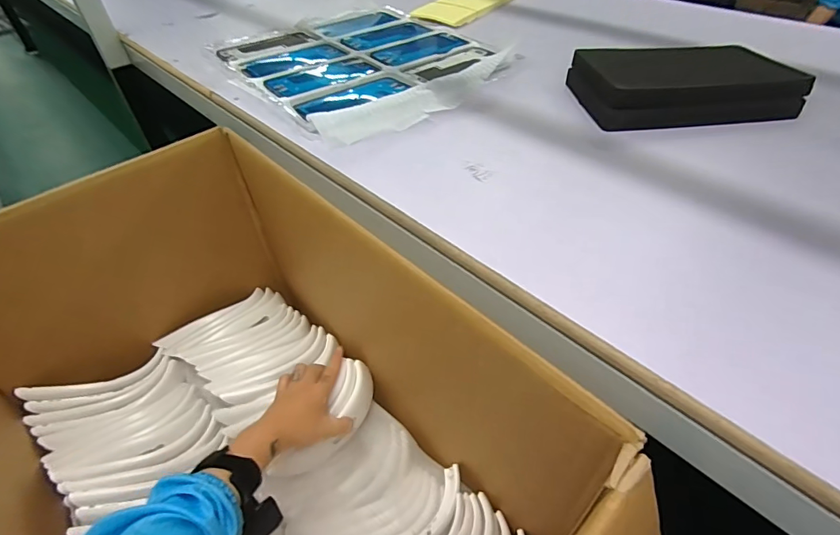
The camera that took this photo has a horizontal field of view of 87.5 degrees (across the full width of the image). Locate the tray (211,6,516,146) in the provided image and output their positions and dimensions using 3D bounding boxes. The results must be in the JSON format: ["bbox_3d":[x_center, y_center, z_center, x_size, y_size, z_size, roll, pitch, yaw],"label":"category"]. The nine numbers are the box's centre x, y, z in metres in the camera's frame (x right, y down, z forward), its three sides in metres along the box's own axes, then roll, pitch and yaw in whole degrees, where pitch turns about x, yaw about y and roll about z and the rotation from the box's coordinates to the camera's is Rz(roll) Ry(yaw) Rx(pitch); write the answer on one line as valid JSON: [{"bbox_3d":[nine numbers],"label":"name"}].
[{"bbox_3d":[-0.092,-0.338,0.697,0.353,0.030,0.443,-28,50,-24],"label":"tray"}]

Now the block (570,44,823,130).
[{"bbox_3d":[0.343,-0.247,0.576,0.257,0.048,0.154,-1,44,1],"label":"block"}]

